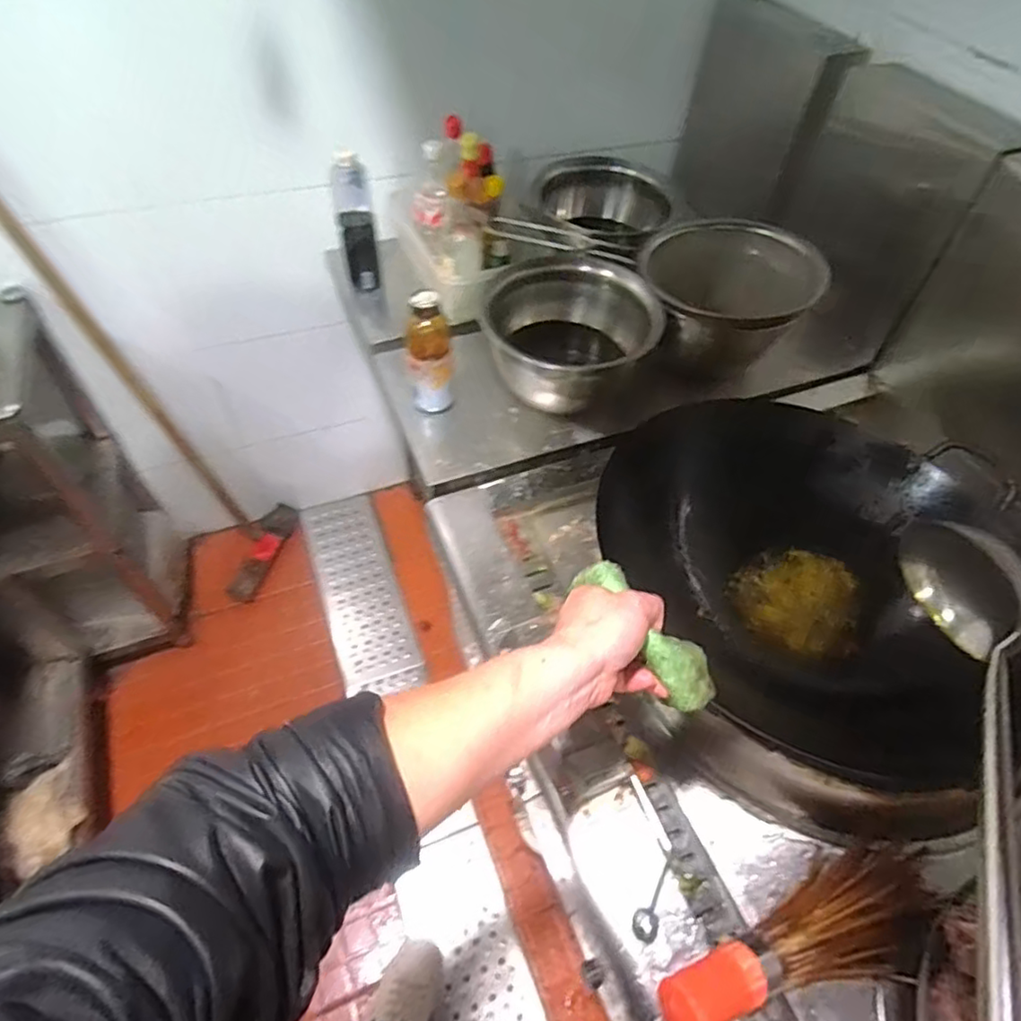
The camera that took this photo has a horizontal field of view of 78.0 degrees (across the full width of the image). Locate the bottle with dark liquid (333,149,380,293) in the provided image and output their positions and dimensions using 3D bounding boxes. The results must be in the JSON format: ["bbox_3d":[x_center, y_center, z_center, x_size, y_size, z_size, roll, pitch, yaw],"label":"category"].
[{"bbox_3d":[-0.260,-0.481,1.070,0.061,0.222,0.062,-9,54,-11],"label":"bottle with dark liquid"}]

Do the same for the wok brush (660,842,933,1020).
[{"bbox_3d":[0.262,0.382,0.558,0.304,0.057,0.096,-7,53,-26],"label":"wok brush"}]

